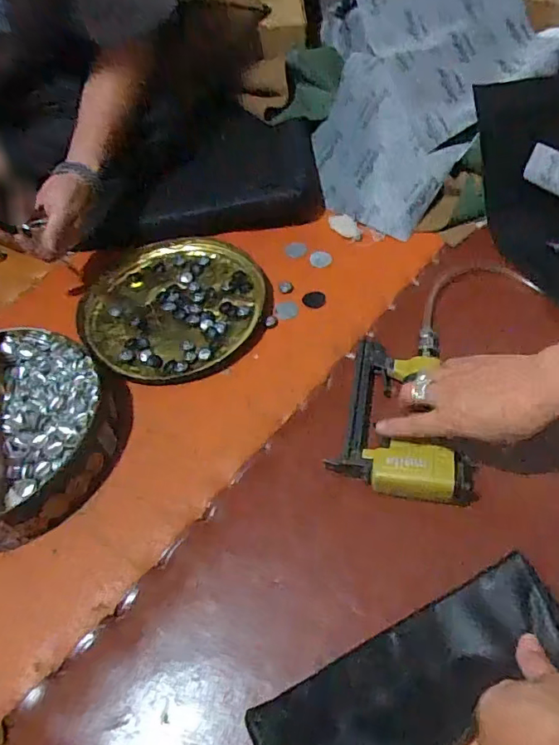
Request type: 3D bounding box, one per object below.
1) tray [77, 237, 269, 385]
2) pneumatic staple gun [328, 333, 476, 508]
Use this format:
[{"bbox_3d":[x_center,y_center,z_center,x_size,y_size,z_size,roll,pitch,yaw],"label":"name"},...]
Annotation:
[{"bbox_3d":[-0.150,-0.099,0.714,0.255,0.013,0.260,-2,54,3],"label":"tray"},{"bbox_3d":[0.145,0.036,0.562,0.139,0.044,0.203,10,56,12],"label":"pneumatic staple gun"}]

